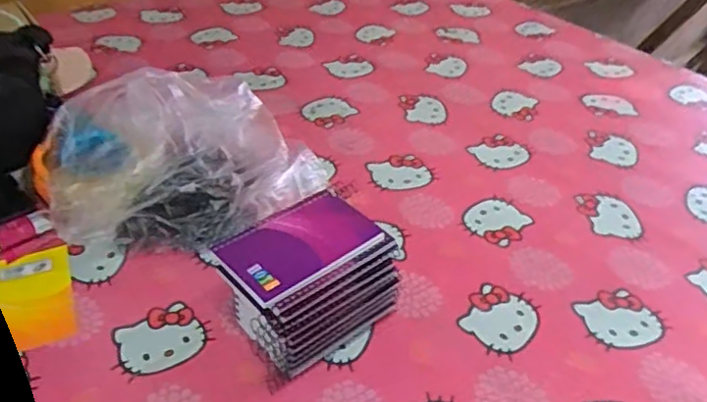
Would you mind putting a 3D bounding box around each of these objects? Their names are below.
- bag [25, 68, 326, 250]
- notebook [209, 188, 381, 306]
[{"bbox_3d":[-0.207,-0.053,0.740,0.302,0.092,0.245,-17,43,-24],"label":"bag"},{"bbox_3d":[-0.049,0.036,0.544,0.130,0.010,0.087,-27,48,-33],"label":"notebook"}]

